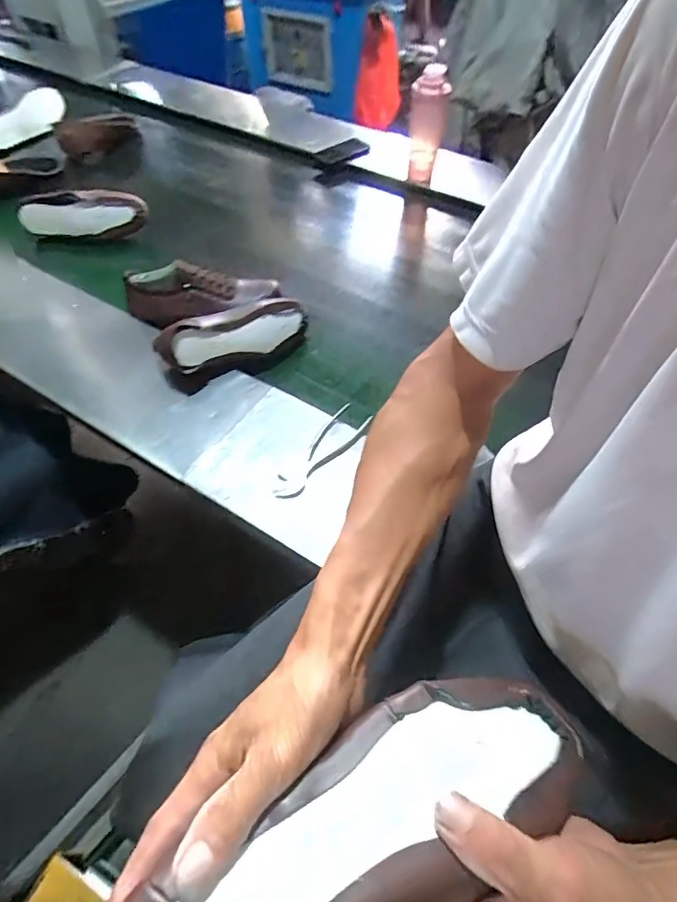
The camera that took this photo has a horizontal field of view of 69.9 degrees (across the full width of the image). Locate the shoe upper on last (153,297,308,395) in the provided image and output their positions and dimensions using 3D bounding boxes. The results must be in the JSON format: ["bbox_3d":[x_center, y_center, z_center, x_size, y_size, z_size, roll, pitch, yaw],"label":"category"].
[{"bbox_3d":[-0.175,-0.203,0.853,0.271,0.102,0.089,-24,57,-18],"label":"shoe upper on last"}]

